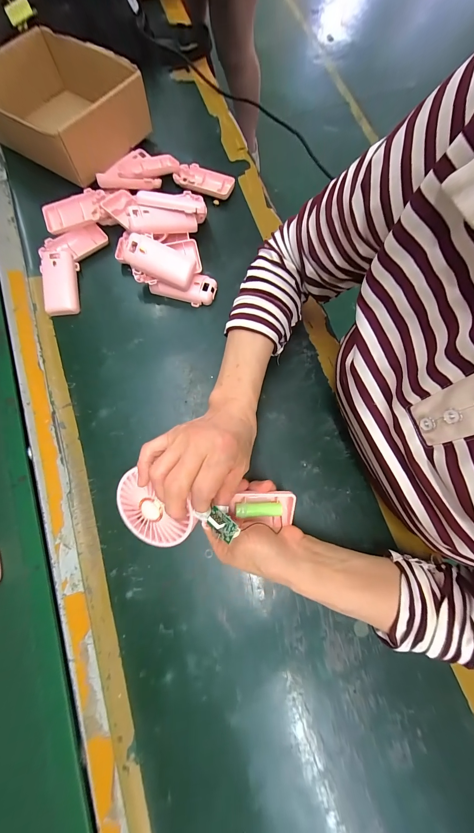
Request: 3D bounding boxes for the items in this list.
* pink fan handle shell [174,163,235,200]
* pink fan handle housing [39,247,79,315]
[{"bbox_3d":[-0.054,-0.376,0.449,0.093,0.015,0.043,21,77,4],"label":"pink fan handle shell"},{"bbox_3d":[-0.251,-0.195,0.395,0.047,0.021,0.100,-11,77,-3],"label":"pink fan handle housing"}]

